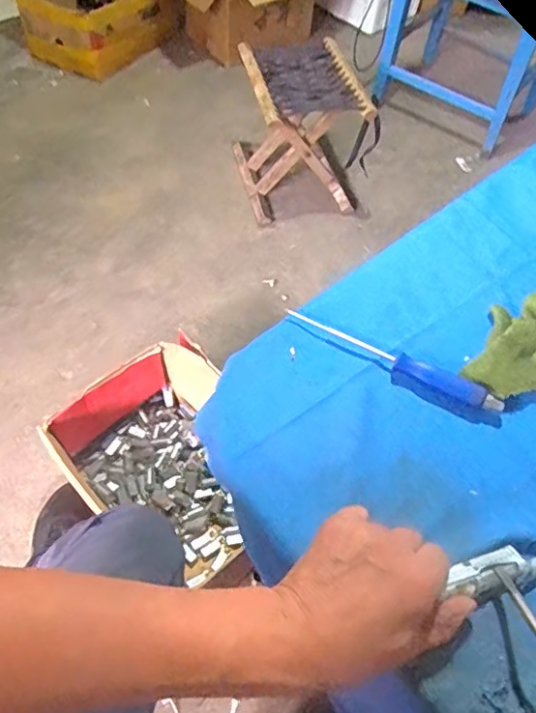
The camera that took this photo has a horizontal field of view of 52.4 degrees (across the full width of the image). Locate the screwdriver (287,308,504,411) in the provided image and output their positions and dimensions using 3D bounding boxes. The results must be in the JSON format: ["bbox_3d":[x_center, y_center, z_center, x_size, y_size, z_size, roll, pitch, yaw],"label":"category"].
[{"bbox_3d":[0.104,0.002,0.458,0.184,0.021,0.025,31,60,17],"label":"screwdriver"}]

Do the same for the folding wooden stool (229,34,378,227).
[{"bbox_3d":[0.077,-0.591,1.436,0.279,0.308,0.318,-12,57,-11],"label":"folding wooden stool"}]

